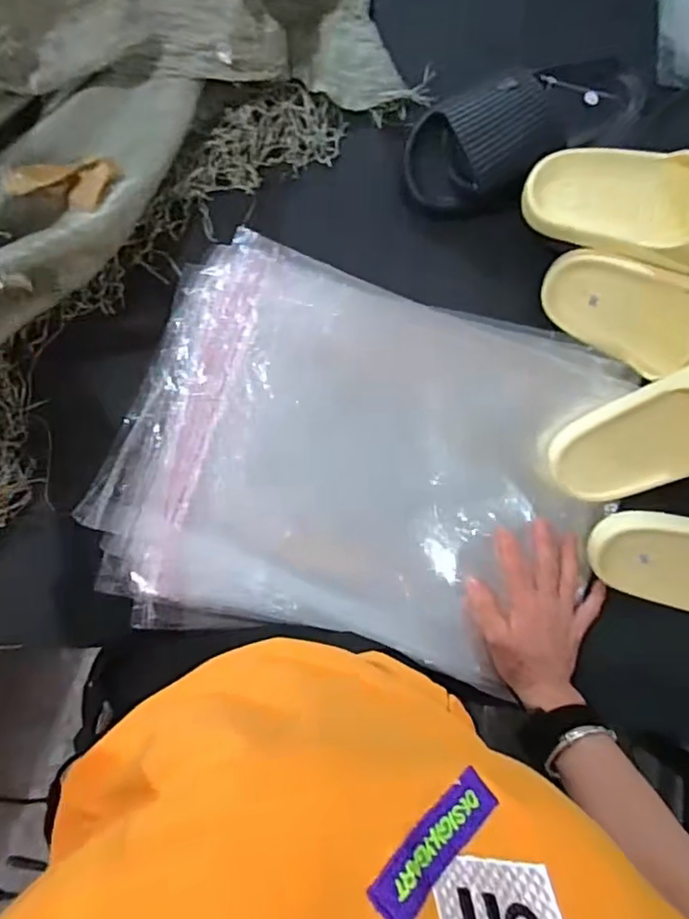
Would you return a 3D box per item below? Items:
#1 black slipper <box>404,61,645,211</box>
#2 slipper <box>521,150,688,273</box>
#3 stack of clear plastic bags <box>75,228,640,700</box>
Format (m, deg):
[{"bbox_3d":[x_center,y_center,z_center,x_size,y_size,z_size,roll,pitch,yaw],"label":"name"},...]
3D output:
[{"bbox_3d":[0.186,-0.328,0.593,0.270,0.065,0.119,-26,87,-10],"label":"black slipper"},{"bbox_3d":[0.285,-0.217,0.528,0.247,0.062,0.091,17,81,9],"label":"slipper"},{"bbox_3d":[0.020,0.008,0.526,0.398,0.045,0.312,16,82,-5],"label":"stack of clear plastic bags"}]

